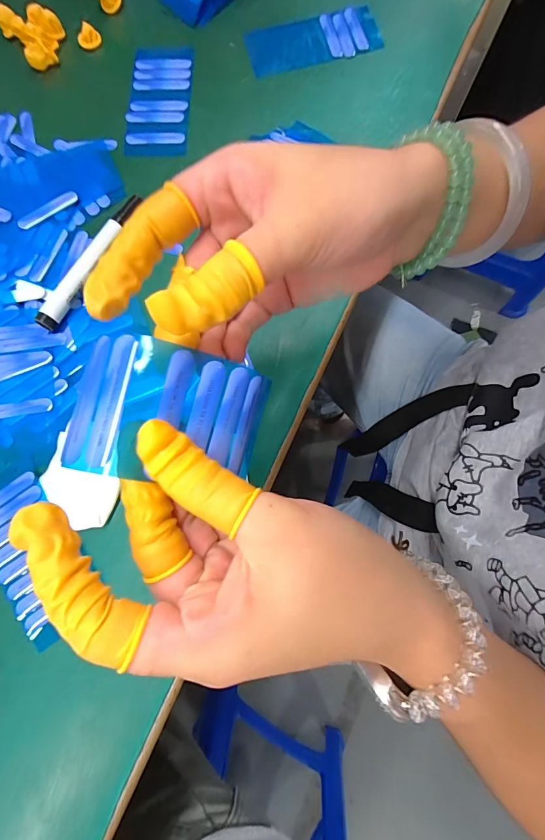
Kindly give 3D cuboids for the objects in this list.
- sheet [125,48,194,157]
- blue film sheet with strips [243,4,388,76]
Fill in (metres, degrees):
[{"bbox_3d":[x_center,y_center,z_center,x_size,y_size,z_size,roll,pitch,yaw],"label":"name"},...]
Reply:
[{"bbox_3d":[-0.100,-0.282,0.322,0.055,0.004,0.115,2,78,1],"label":"sheet"},{"bbox_3d":[0.036,-0.346,0.331,0.116,0.006,0.053,-13,79,1],"label":"blue film sheet with strips"}]

